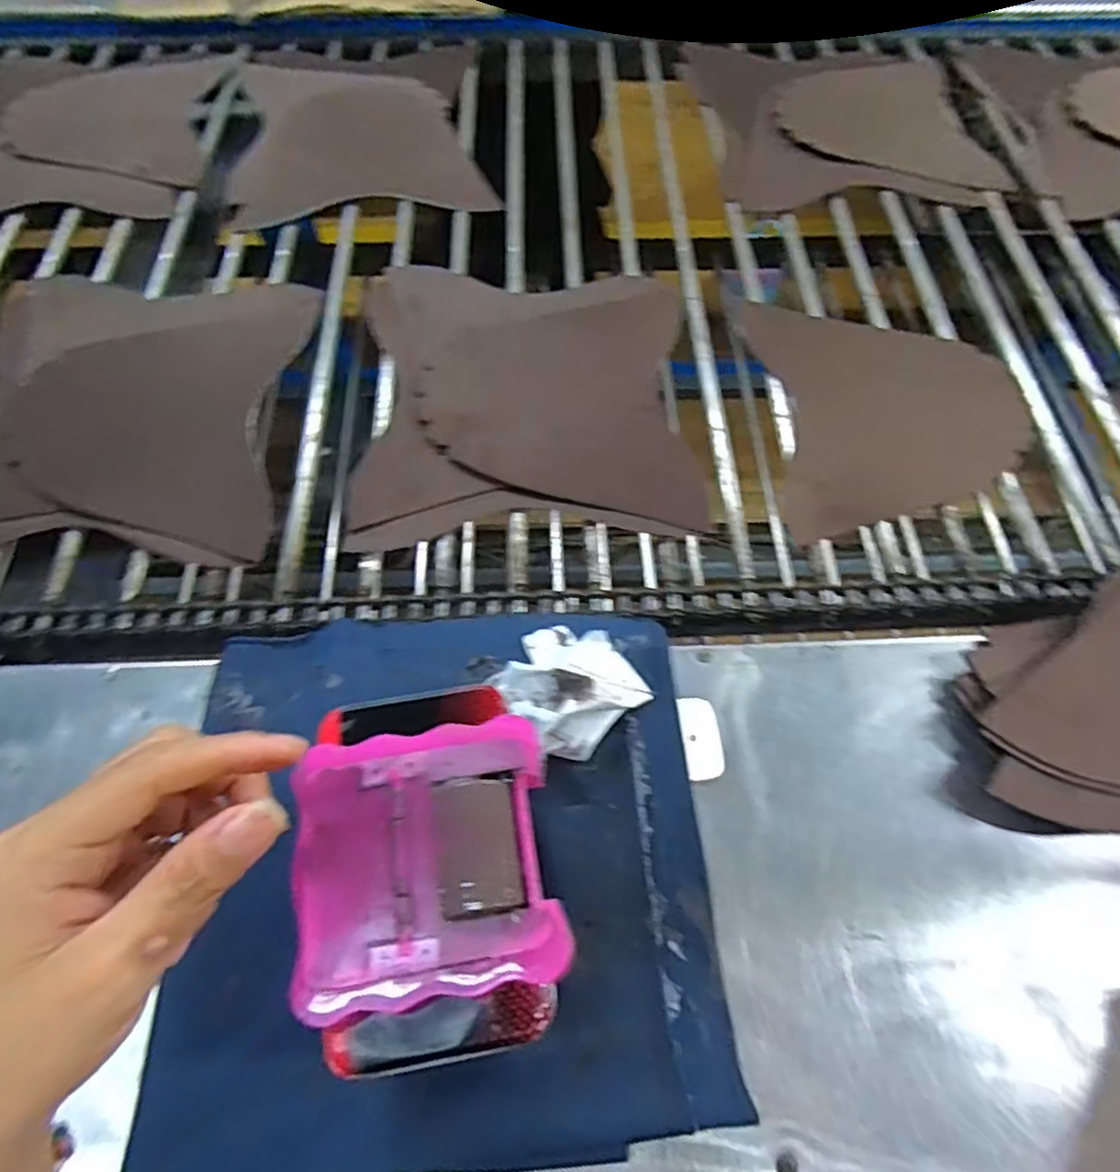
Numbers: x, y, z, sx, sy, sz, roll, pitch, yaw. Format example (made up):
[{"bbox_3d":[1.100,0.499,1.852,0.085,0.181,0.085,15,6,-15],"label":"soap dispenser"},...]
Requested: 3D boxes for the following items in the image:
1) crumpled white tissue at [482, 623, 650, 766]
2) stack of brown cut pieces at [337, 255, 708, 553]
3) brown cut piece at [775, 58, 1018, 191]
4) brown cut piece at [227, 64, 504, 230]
[{"bbox_3d":[0.004,0.057,0.435,0.087,0.045,0.085,-40,70,-19],"label":"crumpled white tissue"},{"bbox_3d":[-0.031,-0.173,0.599,0.276,0.022,0.302,-3,63,-2],"label":"stack of brown cut pieces"},{"bbox_3d":[0.371,-0.540,0.804,0.222,0.006,0.239,-6,63,-4],"label":"brown cut piece"},{"bbox_3d":[-0.232,-0.518,0.775,0.266,0.024,0.299,-9,64,-6],"label":"brown cut piece"}]

